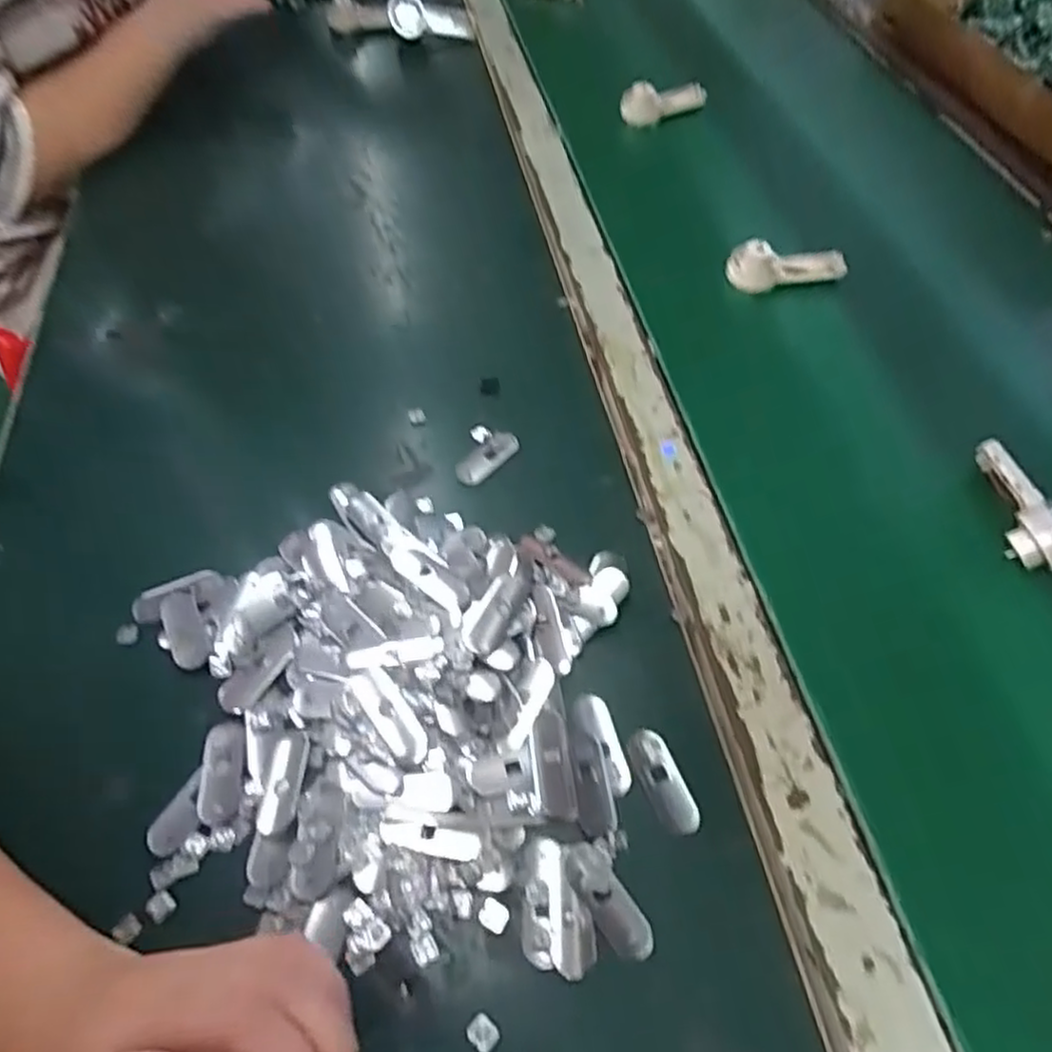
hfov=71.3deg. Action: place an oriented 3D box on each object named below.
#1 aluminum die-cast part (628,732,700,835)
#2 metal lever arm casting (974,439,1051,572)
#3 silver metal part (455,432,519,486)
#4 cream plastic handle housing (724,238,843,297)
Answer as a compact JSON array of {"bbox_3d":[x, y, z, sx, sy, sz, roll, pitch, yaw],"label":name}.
[{"bbox_3d":[0.067,0.123,0.355,0.019,0.004,0.051,-20,57,-15],"label":"aluminum die-cast part"},{"bbox_3d":[0.298,-0.014,0.449,0.029,0.029,0.096,-7,54,-6],"label":"metal lever arm casting"},{"bbox_3d":[-0.026,-0.046,0.486,0.021,0.007,0.049,35,61,22],"label":"silver metal part"},{"bbox_3d":[0.213,-0.212,0.598,0.098,0.037,0.018,-5,54,-4],"label":"cream plastic handle housing"}]

